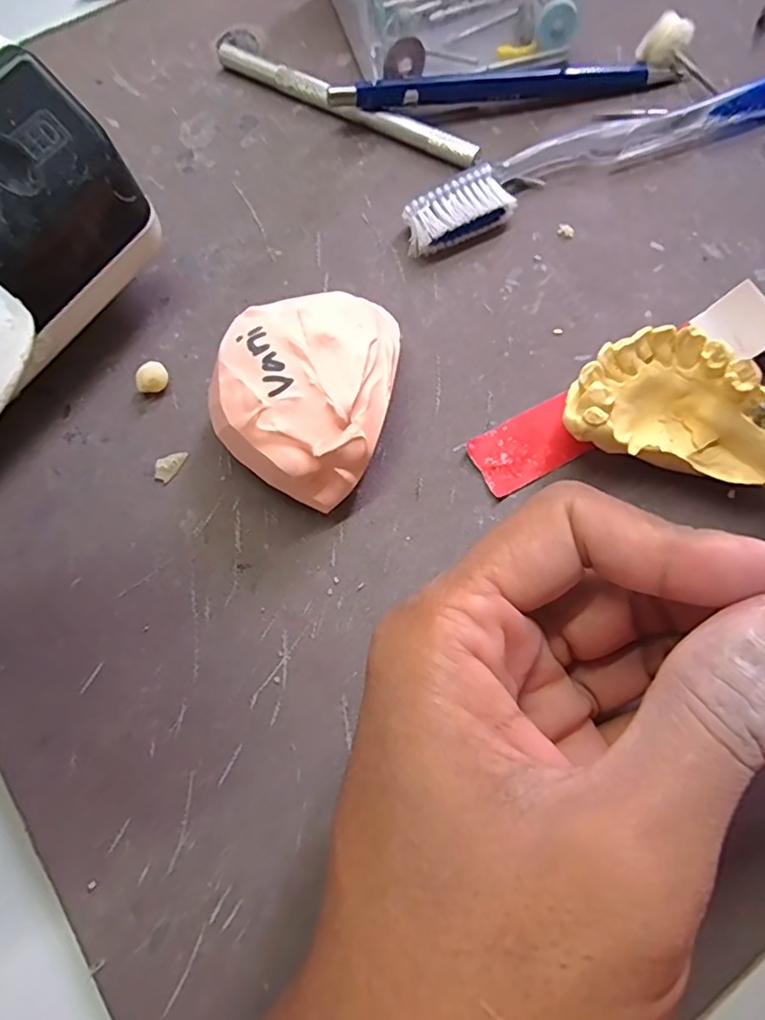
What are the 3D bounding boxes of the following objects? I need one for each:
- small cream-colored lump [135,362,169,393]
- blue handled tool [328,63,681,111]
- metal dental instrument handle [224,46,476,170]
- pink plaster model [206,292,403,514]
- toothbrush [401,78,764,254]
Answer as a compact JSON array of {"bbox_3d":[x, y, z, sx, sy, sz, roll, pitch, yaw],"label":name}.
[{"bbox_3d":[-0.073,-0.041,0.186,0.010,0.009,0.007,-38,75,-10],"label":"small cream-colored lump"},{"bbox_3d":[0.047,-0.159,0.218,0.129,0.015,0.010,-9,72,-1],"label":"blue handled tool"},{"bbox_3d":[-0.015,-0.155,0.224,0.115,0.008,0.007,30,75,11],"label":"metal dental instrument handle"},{"bbox_3d":[-0.022,-0.032,0.169,0.046,0.032,0.059,8,72,5],"label":"pink plaster model"},{"bbox_3d":[0.093,-0.135,0.210,0.188,0.013,0.022,-23,73,-6],"label":"toothbrush"}]

